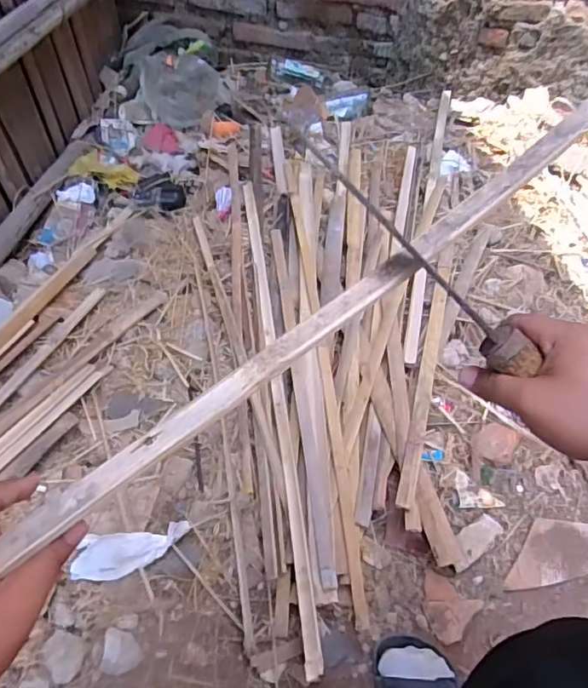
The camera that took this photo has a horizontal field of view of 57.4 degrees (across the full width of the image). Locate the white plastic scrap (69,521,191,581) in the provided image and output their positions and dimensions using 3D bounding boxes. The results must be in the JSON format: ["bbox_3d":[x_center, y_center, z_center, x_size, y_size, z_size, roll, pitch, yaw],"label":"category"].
[{"bbox_3d":[-0.227,0.290,0.748,0.155,0.034,0.059,-7,58,-6],"label":"white plastic scrap"}]

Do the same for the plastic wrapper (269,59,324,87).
[{"bbox_3d":[0.009,-0.717,1.401,0.143,0.028,0.051,21,59,11],"label":"plastic wrapper"}]

